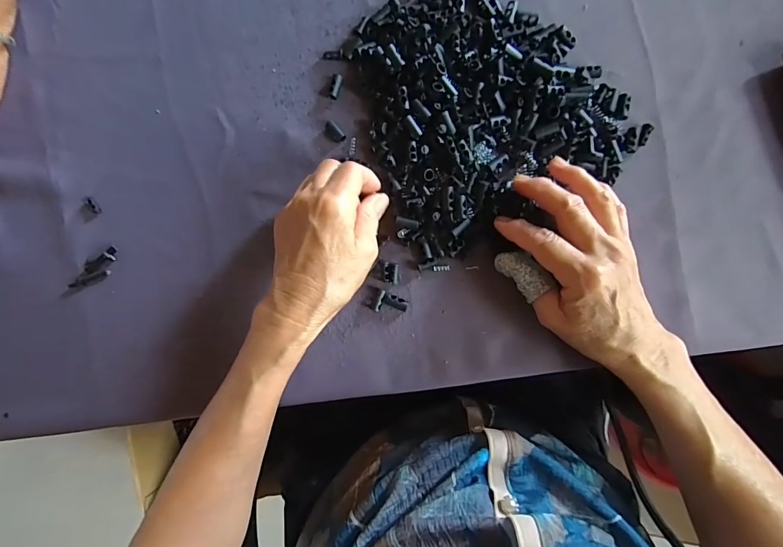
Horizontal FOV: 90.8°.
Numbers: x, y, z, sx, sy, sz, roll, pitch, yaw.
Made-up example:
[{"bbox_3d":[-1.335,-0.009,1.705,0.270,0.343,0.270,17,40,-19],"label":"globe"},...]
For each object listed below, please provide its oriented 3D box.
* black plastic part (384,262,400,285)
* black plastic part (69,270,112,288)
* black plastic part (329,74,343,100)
[{"bbox_3d":[0.000,0.000,0.309,0.011,0.005,0.016,5,87,5],"label":"black plastic part"},{"bbox_3d":[-0.256,0.005,0.328,0.037,0.004,0.007,-16,86,4],"label":"black plastic part"},{"bbox_3d":[-0.046,-0.155,0.319,0.009,0.007,0.022,13,88,5],"label":"black plastic part"}]

